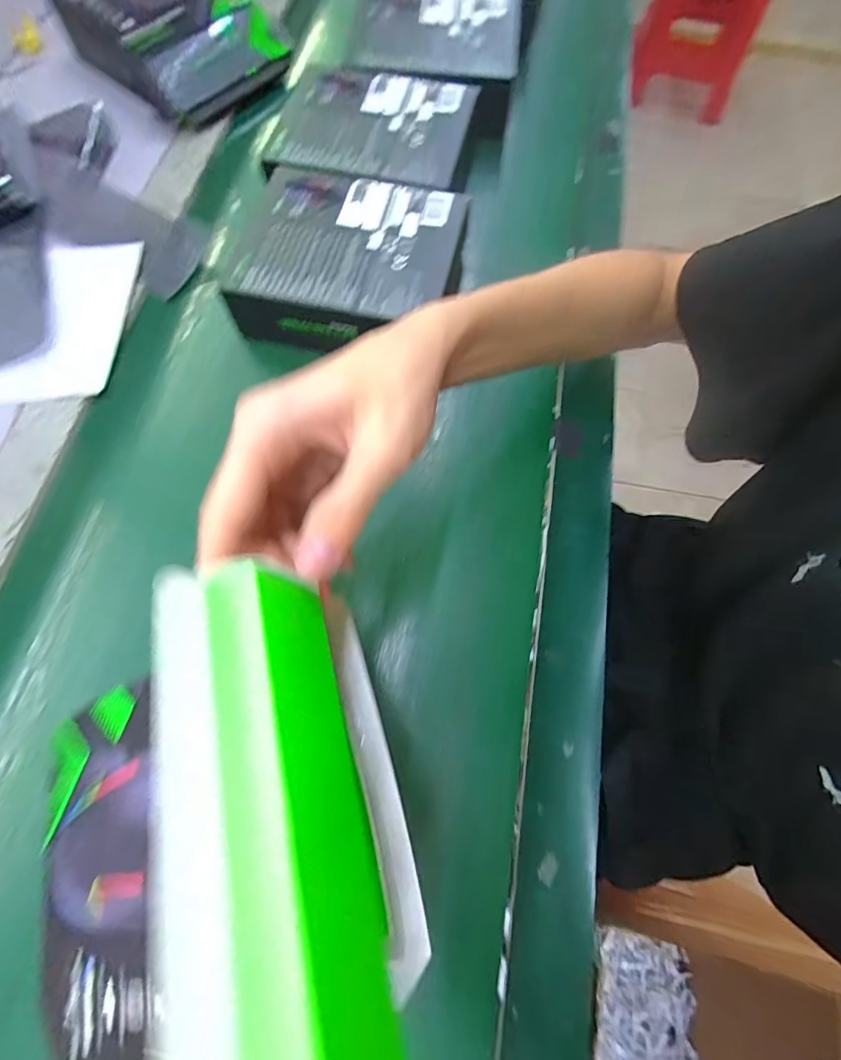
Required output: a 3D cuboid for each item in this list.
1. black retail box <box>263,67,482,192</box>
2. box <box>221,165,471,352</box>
[{"bbox_3d":[-0.047,-0.393,0.473,0.191,0.072,0.169,11,71,1],"label":"black retail box"},{"bbox_3d":[-0.061,-0.235,0.409,0.183,0.057,0.166,11,71,1],"label":"box"}]

